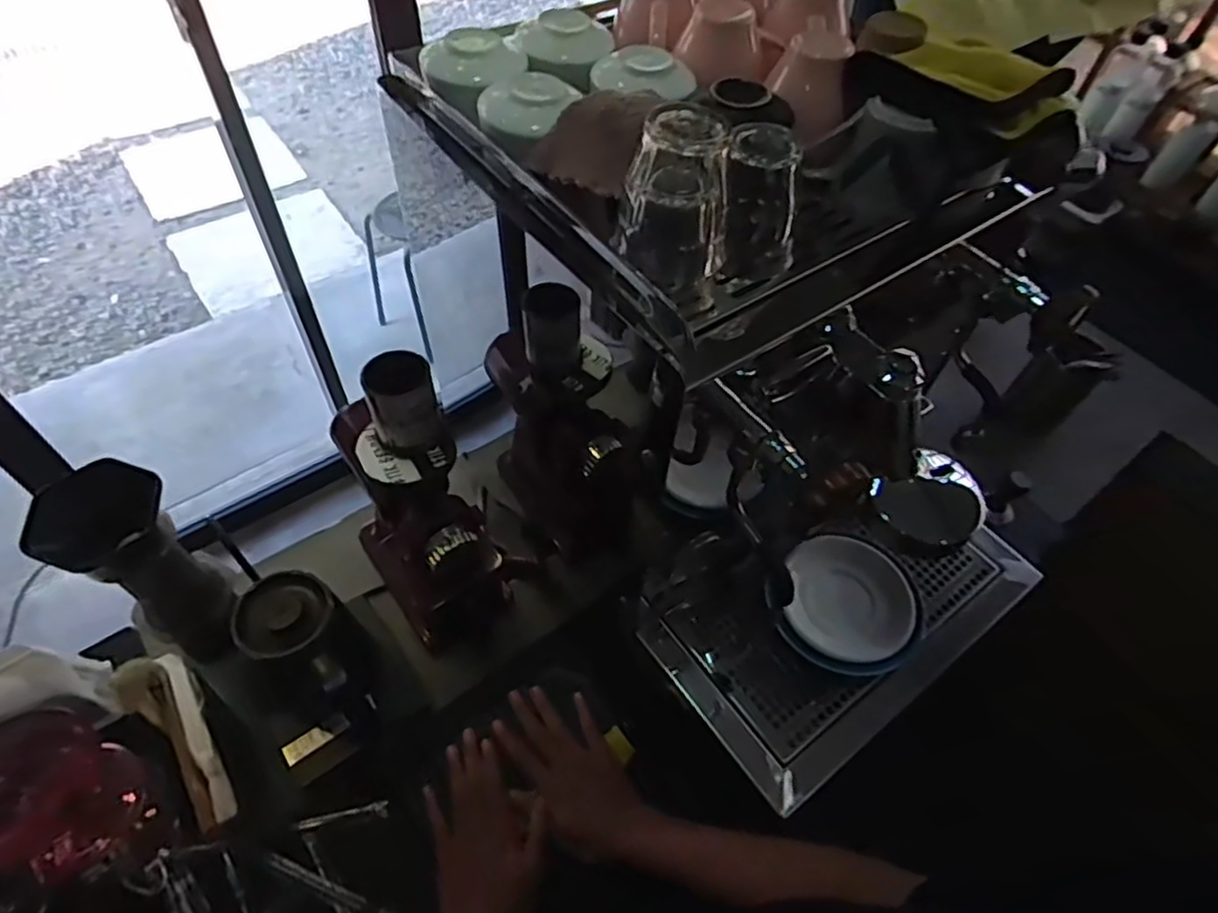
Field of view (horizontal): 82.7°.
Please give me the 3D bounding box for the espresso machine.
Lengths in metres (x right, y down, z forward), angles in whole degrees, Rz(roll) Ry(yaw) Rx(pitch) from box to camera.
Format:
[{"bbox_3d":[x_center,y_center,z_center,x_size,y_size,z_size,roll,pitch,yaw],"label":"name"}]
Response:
[{"bbox_3d":[0.149,-0.076,0.634,0.387,0.428,0.551,-29,61,-23],"label":"espresso machine"}]

